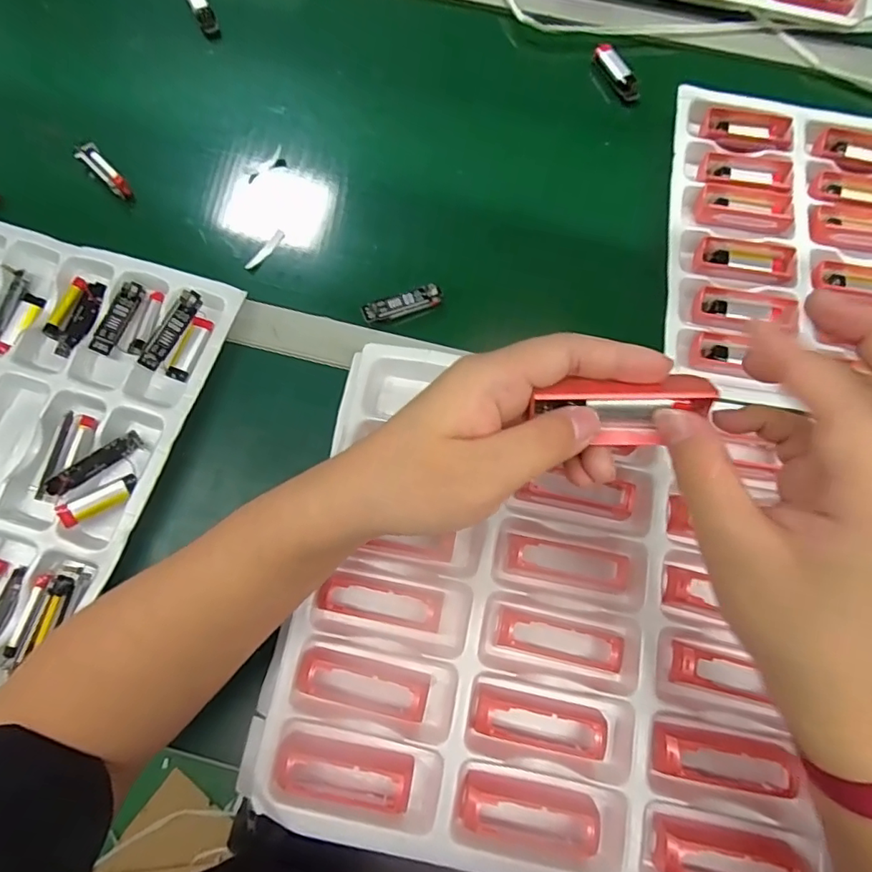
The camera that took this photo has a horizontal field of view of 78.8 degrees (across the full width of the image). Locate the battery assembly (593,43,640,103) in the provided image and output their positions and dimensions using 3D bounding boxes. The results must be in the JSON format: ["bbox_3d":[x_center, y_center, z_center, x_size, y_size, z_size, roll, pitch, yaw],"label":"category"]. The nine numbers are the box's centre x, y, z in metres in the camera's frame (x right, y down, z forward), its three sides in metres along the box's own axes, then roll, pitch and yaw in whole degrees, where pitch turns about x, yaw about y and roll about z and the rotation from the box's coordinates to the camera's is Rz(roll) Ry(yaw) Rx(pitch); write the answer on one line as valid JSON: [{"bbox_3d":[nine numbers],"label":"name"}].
[{"bbox_3d":[0.183,-0.370,0.536,0.021,0.015,0.072,-22,75,-7],"label":"battery assembly"}]

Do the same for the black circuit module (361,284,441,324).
[{"bbox_3d":[-0.029,-0.112,0.451,0.068,0.010,0.017,-19,75,-6],"label":"black circuit module"}]

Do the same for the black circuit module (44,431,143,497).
[{"bbox_3d":[-0.254,0.021,0.396,0.068,0.012,0.010,-38,77,-26],"label":"black circuit module"}]

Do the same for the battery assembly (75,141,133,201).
[{"bbox_3d":[-0.303,-0.242,0.487,0.019,0.017,0.061,-43,79,-12],"label":"battery assembly"}]

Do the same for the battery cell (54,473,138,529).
[{"bbox_3d":[-0.246,0.046,0.385,0.053,0.016,0.014,-31,77,-9],"label":"battery cell"}]

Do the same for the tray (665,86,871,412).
[{"bbox_3d":[0.431,-0.149,0.470,0.447,0.027,0.306,10,74,2],"label":"tray"}]

